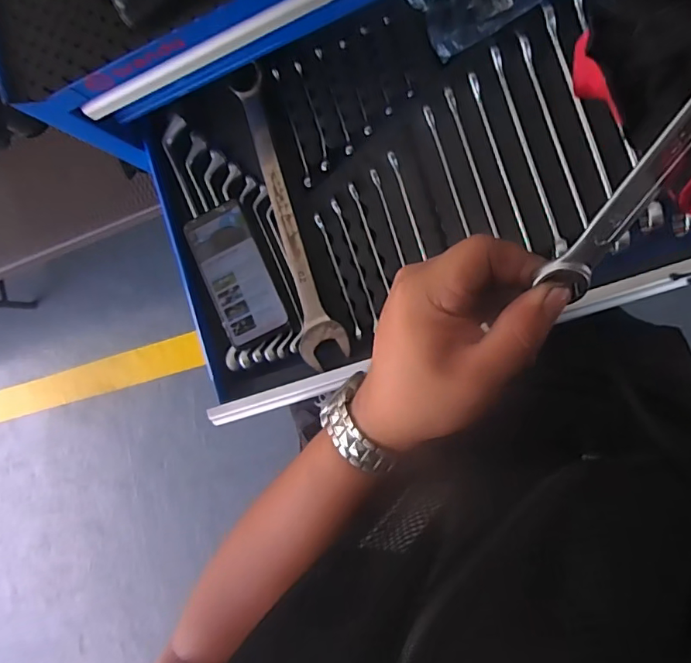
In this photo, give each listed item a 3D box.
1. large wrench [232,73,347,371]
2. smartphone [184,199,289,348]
[{"bbox_3d":[-0.065,-0.130,0.562,0.050,0.026,0.344,-15,91,9],"label":"large wrench"},{"bbox_3d":[-0.126,-0.069,0.579,0.075,0.015,0.160,-23,84,14],"label":"smartphone"}]

